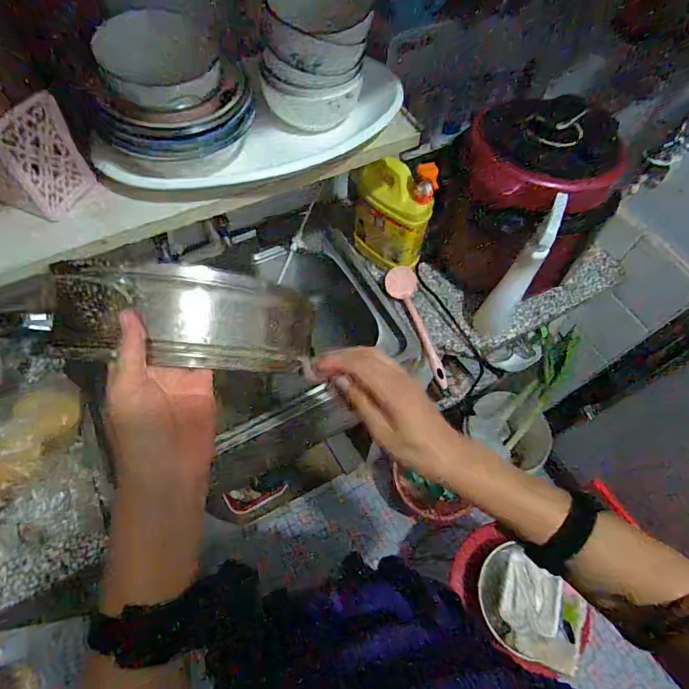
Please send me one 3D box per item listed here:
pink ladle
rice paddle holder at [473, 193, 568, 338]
[{"bbox_3d":[0.141,-0.034,0.808,0.055,0.028,0.242,-17,79,-12],"label":"pink ladle"},{"bbox_3d":[0.286,-0.105,0.694,0.052,0.299,0.053,-38,70,-21],"label":"rice paddle holder"}]

